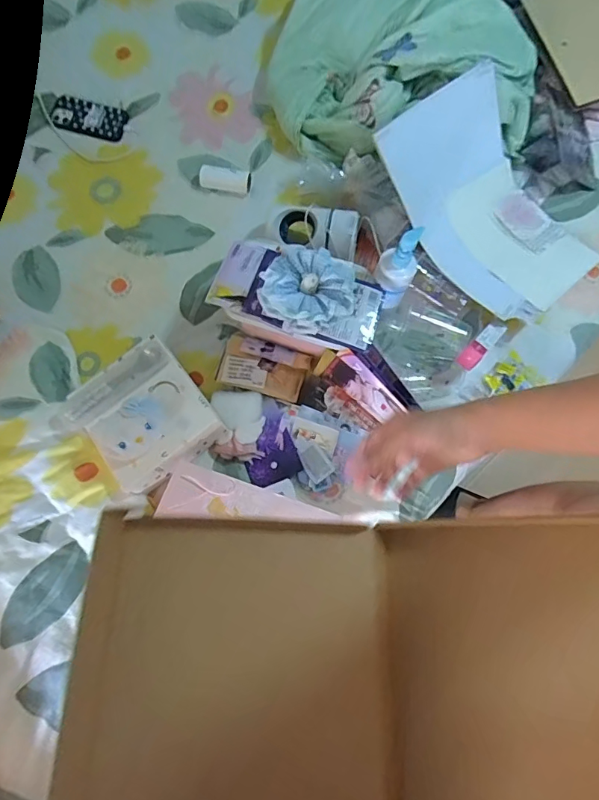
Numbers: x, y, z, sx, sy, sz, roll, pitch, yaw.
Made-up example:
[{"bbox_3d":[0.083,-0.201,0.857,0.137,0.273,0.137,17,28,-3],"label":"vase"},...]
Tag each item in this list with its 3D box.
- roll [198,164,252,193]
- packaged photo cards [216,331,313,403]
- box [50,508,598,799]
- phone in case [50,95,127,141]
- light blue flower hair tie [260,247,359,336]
[{"bbox_3d":[-0.156,-0.465,0.974,0.109,0.040,0.051,11,76,1],"label":"roll"},{"bbox_3d":[-0.066,-0.063,0.866,0.154,0.029,0.104,18,76,3],"label":"packaged photo cards"},{"bbox_3d":[0.075,0.261,0.408,0.504,0.133,0.296,0,76,1],"label":"box"},{"bbox_3d":[-0.468,-0.627,1.030,0.162,0.009,0.089,15,76,2],"label":"phone in case"},{"bbox_3d":[0.013,-0.176,0.725,0.149,0.044,0.139,5,76,0],"label":"light blue flower hair tie"}]

